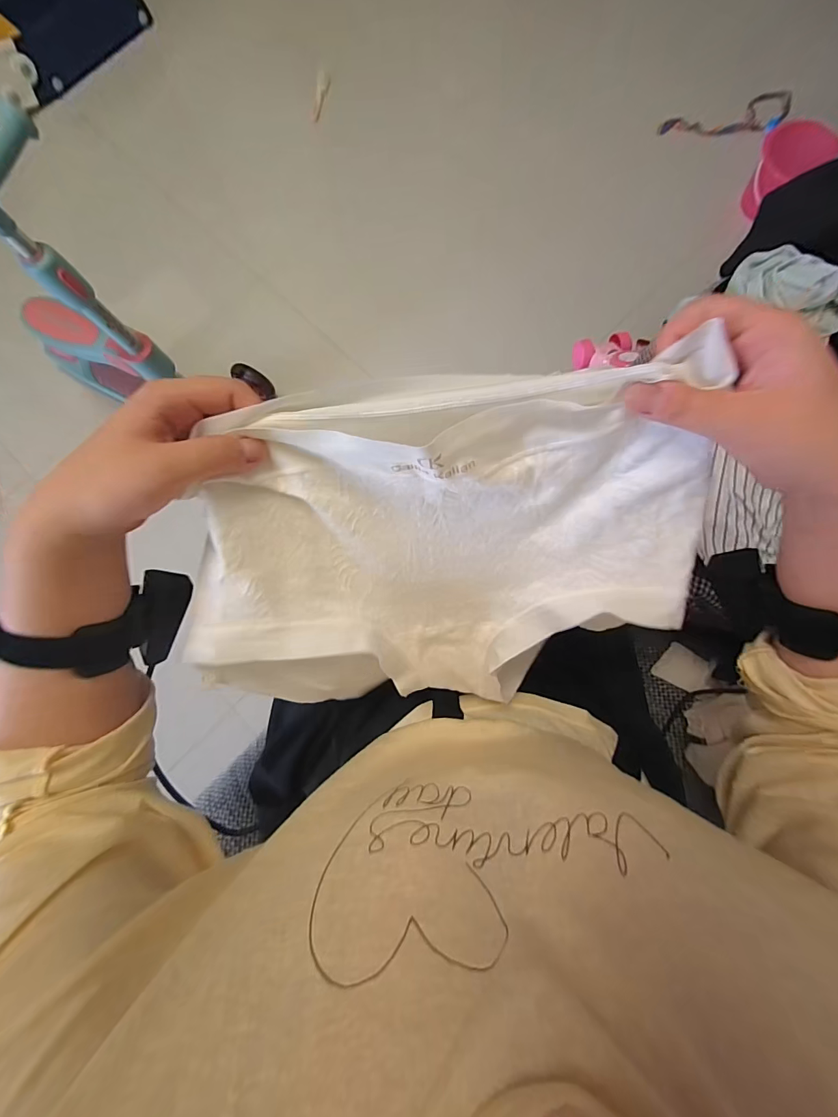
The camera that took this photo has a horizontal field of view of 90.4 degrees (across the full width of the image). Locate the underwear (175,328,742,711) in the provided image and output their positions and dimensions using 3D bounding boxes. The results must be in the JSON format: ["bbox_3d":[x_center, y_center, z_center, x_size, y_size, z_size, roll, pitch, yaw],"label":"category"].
[{"bbox_3d":[0.004,0.019,0.282,0.343,0.071,0.271,-2,124,3],"label":"underwear"}]

